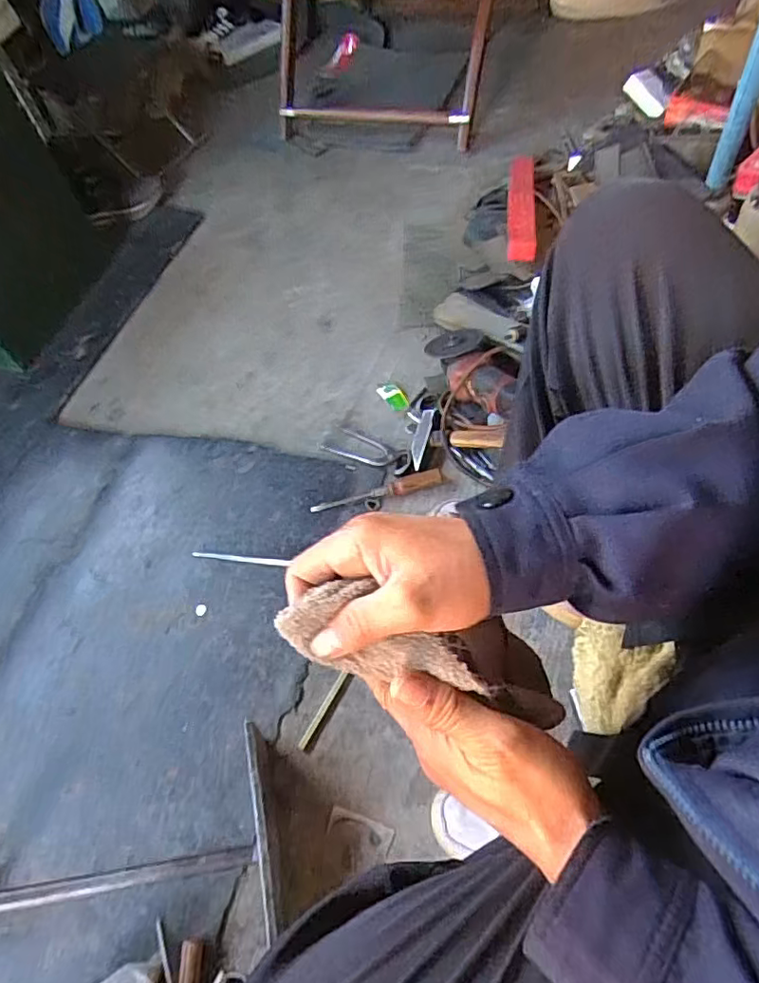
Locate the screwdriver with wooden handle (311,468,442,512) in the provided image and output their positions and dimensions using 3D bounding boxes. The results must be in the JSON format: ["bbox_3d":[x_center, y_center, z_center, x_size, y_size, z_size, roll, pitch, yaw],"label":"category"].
[{"bbox_3d":[-0.004,0.000,0.931,0.213,0.031,0.030,-13,57,0],"label":"screwdriver with wooden handle"}]

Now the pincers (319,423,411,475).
[{"bbox_3d":[-0.019,-0.072,0.990,0.171,0.011,0.063,20,60,28],"label":"pincers"}]

